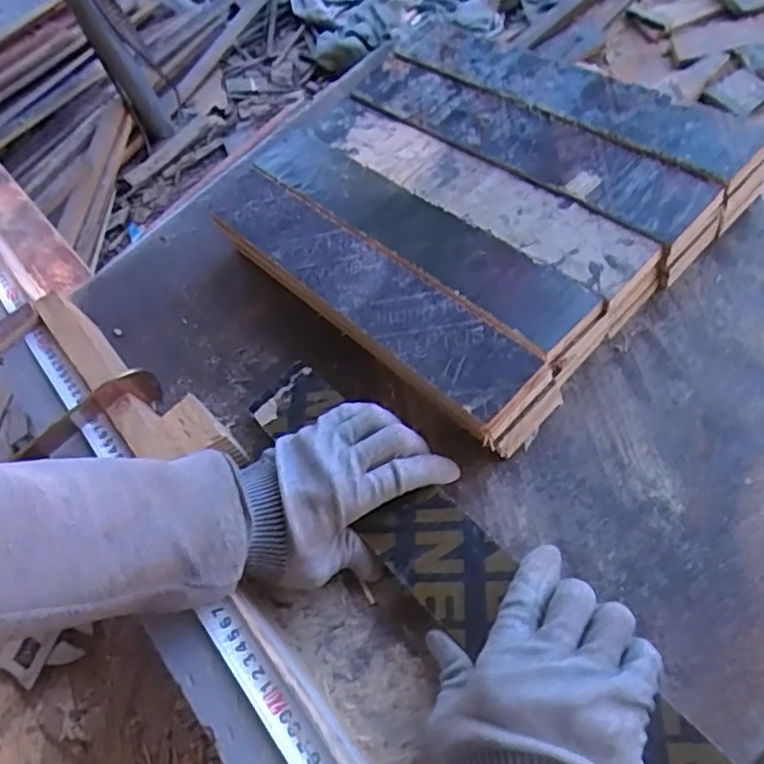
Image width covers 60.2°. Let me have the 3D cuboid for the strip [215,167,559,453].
[{"bbox_3d":[-0.024,-0.081,0.543,0.069,0.022,0.358,-45,57,-8],"label":"strip"}]

